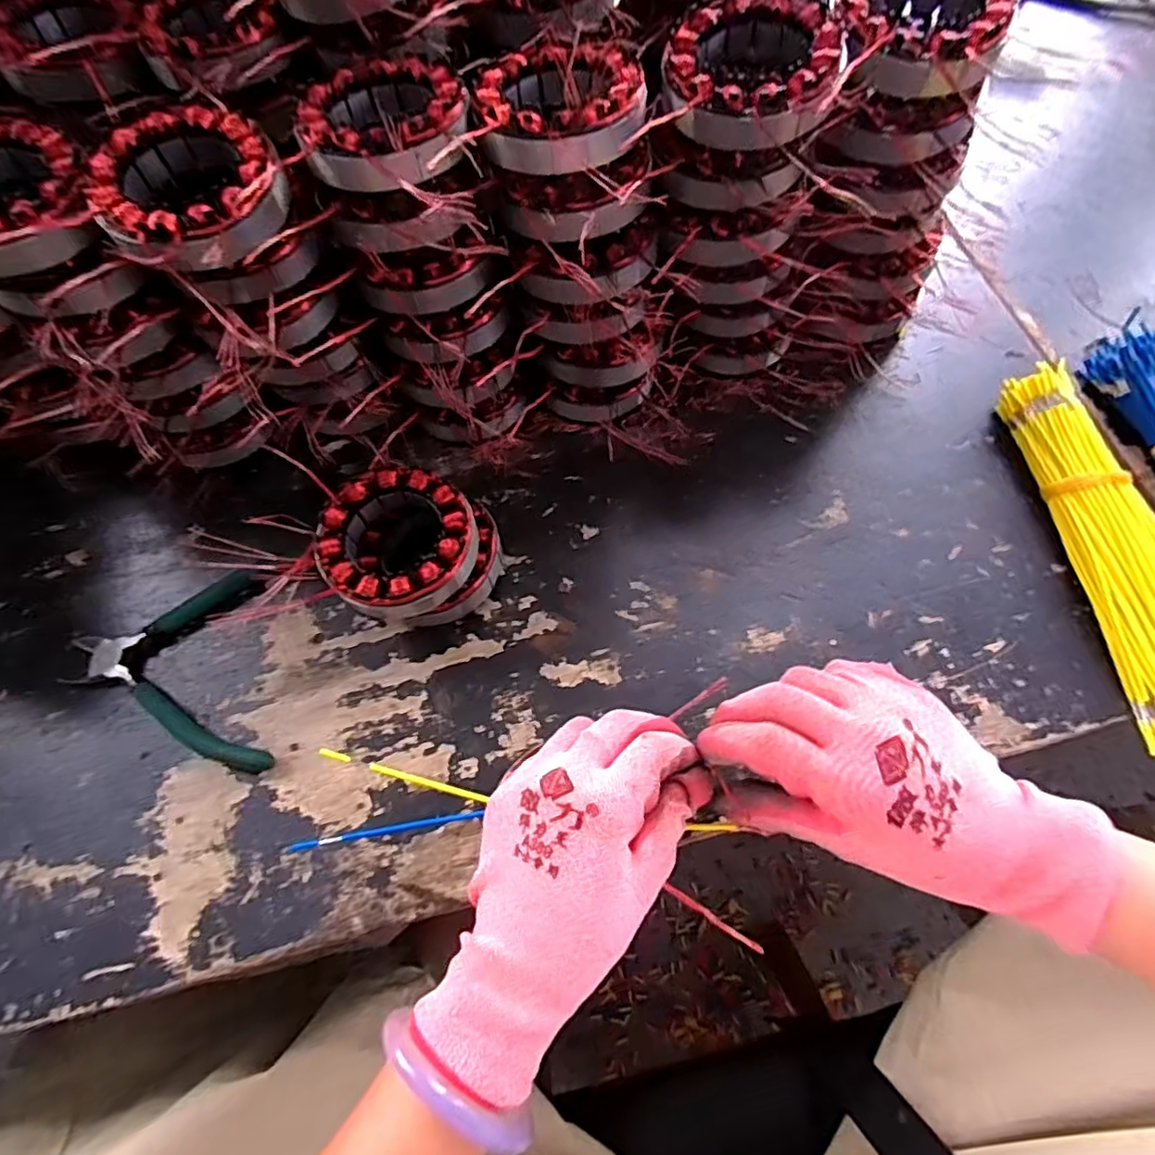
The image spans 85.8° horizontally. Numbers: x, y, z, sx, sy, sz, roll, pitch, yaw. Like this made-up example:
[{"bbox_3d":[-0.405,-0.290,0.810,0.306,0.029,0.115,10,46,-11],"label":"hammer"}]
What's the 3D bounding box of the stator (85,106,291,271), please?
[{"bbox_3d":[-0.191,-0.190,0.306,0.084,0.029,0.084,-1,65,2],"label":"stator"}]

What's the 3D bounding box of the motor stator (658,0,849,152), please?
[{"bbox_3d":[0.089,-0.258,0.318,0.087,0.033,0.095,12,67,8],"label":"motor stator"}]

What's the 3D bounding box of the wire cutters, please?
[{"bbox_3d":[-0.243,0.064,0.370,0.102,0.010,0.136,-19,66,-6],"label":"wire cutters"}]

